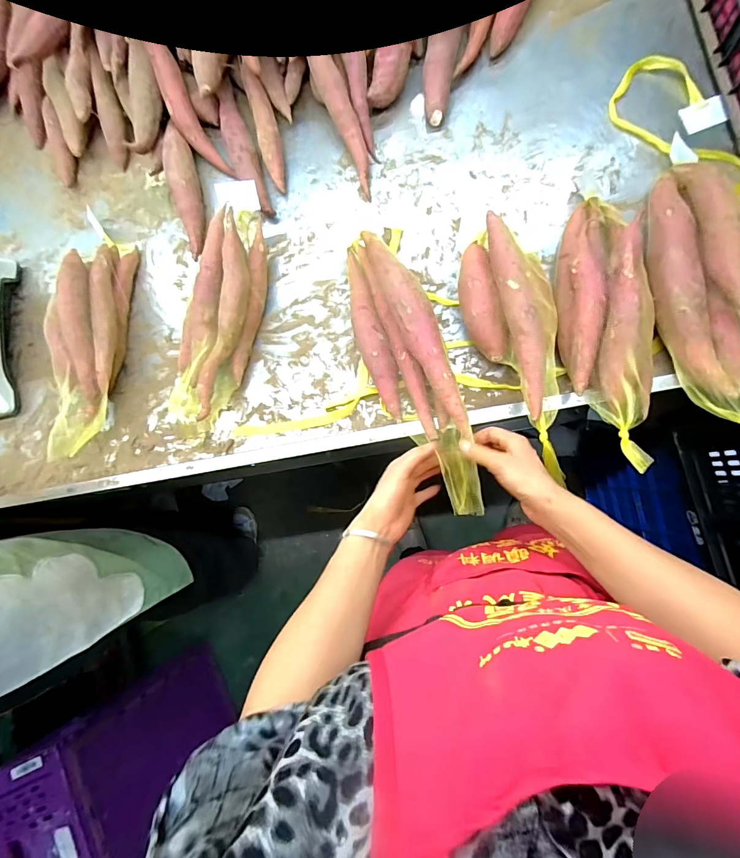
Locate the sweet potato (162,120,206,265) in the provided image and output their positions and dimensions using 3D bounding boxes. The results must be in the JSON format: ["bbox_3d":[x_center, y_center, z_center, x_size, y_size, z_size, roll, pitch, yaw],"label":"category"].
[{"bbox_3d":[-0.306,-0.391,0.672,0.046,0.043,0.219,-12,84,6],"label":"sweet potato"}]

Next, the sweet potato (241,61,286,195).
[{"bbox_3d":[-0.166,-0.483,0.661,0.042,0.041,0.186,-15,83,6],"label":"sweet potato"}]

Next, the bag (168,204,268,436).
[{"bbox_3d":[-0.231,-0.167,0.626,0.109,0.067,0.359,18,88,9],"label":"bag"}]

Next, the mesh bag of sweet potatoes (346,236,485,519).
[{"bbox_3d":[0.053,-0.092,0.565,0.108,0.083,0.396,-24,80,5],"label":"mesh bag of sweet potatoes"}]

